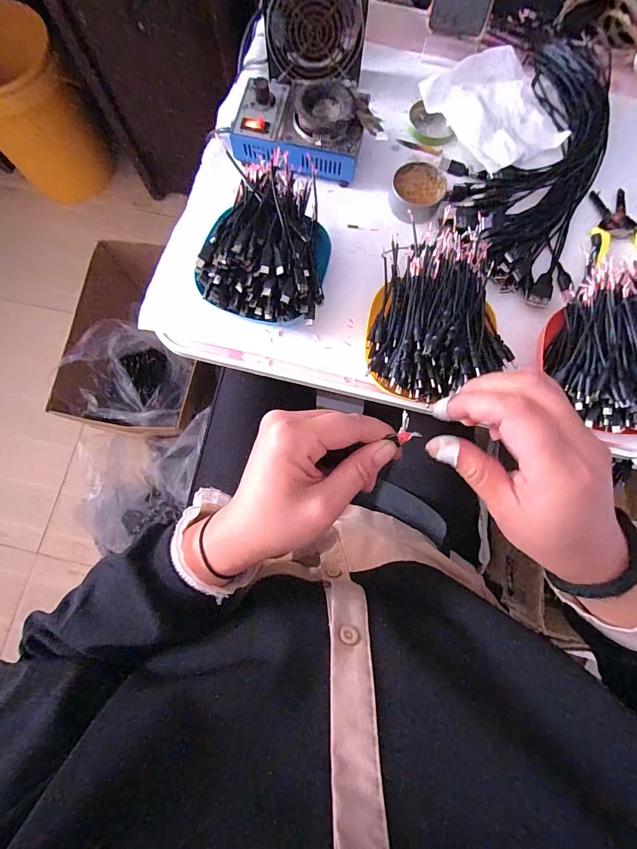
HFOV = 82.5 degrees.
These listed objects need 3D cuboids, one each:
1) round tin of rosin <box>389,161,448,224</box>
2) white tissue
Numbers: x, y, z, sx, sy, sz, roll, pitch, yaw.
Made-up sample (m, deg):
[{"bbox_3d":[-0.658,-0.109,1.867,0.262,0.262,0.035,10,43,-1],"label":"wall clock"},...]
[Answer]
[{"bbox_3d":[0.119,-0.280,0.439,0.063,0.029,0.058,0,80,-1],"label":"round tin of rosin"},{"bbox_3d":[0.233,-0.402,0.466,0.150,0.034,0.163,-33,82,-7],"label":"white tissue"}]

